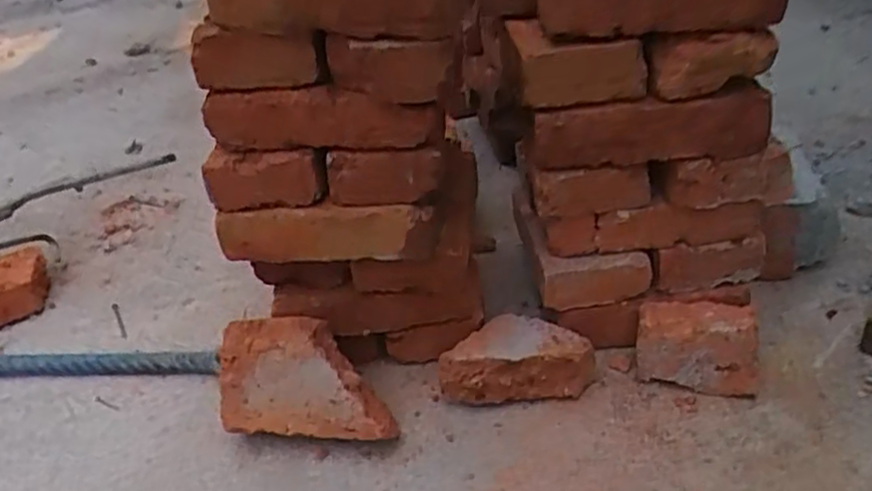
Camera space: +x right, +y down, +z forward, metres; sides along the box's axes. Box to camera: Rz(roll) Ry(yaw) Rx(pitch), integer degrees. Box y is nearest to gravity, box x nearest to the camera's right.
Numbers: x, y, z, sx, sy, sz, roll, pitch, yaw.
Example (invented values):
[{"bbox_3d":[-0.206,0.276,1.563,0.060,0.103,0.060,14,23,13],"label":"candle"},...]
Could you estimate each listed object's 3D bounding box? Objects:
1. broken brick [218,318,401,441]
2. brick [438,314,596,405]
[{"bbox_3d":[-0.120,0.122,0.680,0.159,0.104,0.062,-1,-3,11],"label":"broken brick"},{"bbox_3d":[0.075,0.106,0.701,0.146,0.060,0.084,-7,33,1],"label":"brick"}]

